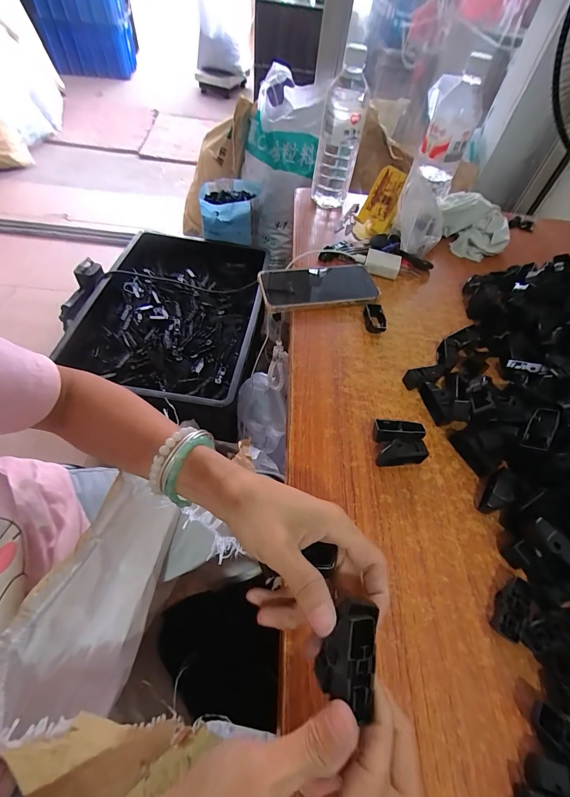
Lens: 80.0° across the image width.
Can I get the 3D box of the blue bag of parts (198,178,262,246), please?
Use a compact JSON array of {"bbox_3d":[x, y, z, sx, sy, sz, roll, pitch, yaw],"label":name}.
[{"bbox_3d":[-0.172,-0.580,1.077,0.177,0.138,0.180,6,54,-2],"label":"blue bag of parts"}]

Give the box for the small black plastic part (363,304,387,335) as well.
[{"bbox_3d":[0.122,-0.107,0.462,0.028,0.017,0.044,7,54,-1],"label":"small black plastic part"}]

